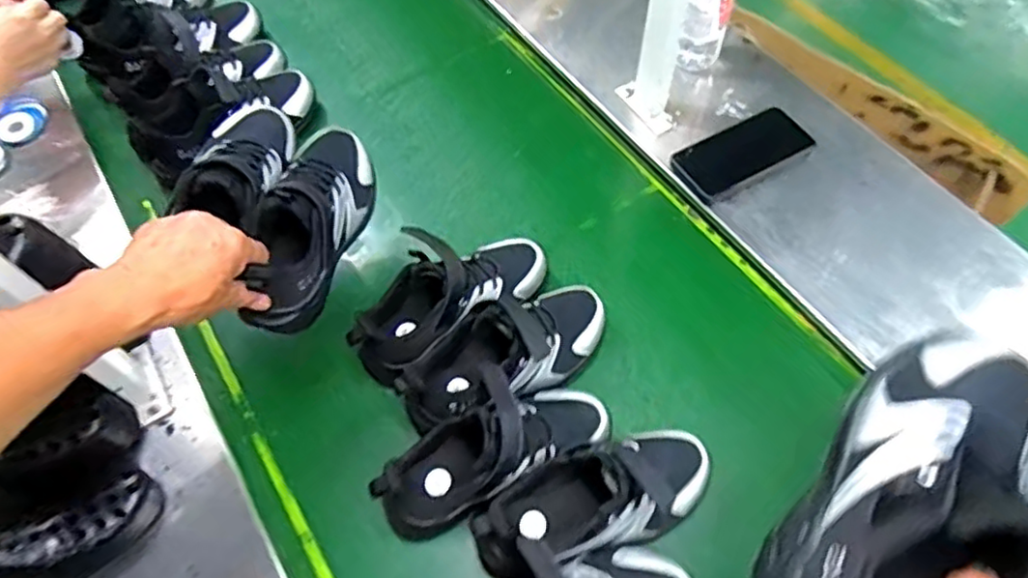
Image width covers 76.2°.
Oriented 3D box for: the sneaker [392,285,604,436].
[{"bbox_3d":[-0.004,0.063,0.644,0.223,0.114,0.080,-28,62,-13],"label":"sneaker"}]

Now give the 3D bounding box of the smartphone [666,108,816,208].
[{"bbox_3d":[0.275,-0.161,0.785,0.163,0.016,0.076,-26,62,-13],"label":"smartphone"}]

